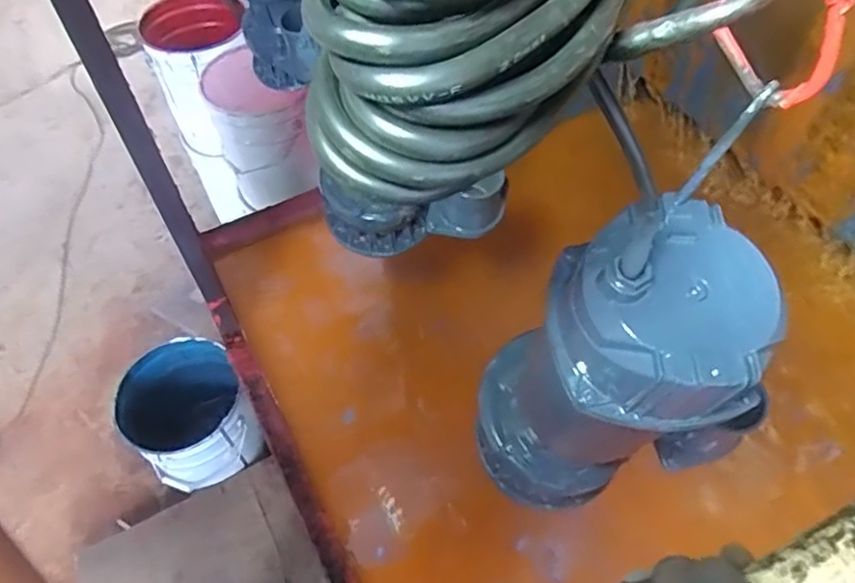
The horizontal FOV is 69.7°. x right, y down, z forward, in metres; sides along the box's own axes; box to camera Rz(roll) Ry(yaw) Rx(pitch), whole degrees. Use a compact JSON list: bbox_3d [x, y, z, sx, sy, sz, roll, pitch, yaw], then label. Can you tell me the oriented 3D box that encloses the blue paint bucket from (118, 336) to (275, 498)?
[{"bbox_3d":[-0.572,0.304,1.508,0.244,0.314,0.296,-28,59,-18],"label":"blue paint bucket"}]

